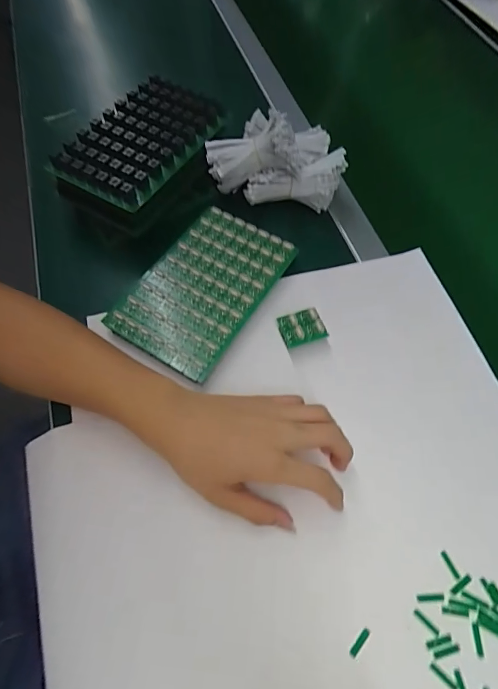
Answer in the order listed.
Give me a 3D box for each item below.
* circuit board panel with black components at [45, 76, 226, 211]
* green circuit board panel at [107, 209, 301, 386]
[{"bbox_3d":[-0.119,-0.232,0.455,0.112,0.022,0.178,29,65,12],"label":"circuit board panel with black components"},{"bbox_3d":[-0.046,-0.063,0.428,0.120,0.009,0.187,30,65,13],"label":"green circuit board panel"}]

